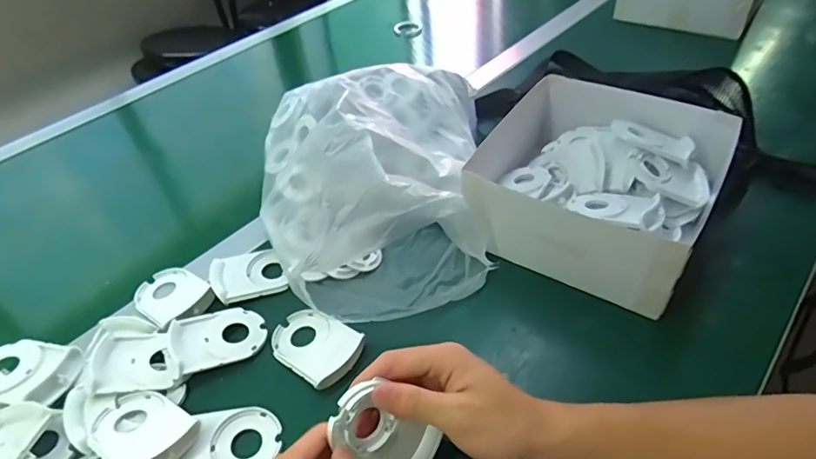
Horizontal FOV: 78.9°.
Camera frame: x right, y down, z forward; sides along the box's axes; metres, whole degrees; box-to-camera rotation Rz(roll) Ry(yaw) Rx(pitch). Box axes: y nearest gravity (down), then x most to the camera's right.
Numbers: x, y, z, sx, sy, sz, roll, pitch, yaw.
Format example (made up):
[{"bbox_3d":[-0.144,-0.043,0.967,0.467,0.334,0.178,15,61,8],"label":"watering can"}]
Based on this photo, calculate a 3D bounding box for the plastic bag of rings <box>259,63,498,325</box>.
[{"bbox_3d":[-0.035,-0.069,0.519,0.233,0.117,0.322,-4,44,2],"label":"plastic bag of rings"}]

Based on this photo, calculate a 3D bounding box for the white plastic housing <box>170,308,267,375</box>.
[{"bbox_3d":[-0.167,0.093,0.438,0.072,0.023,0.058,-20,46,-14],"label":"white plastic housing"}]

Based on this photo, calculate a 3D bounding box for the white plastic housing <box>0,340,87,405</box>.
[{"bbox_3d":[-0.328,0.120,0.423,0.088,0.015,0.056,4,45,10],"label":"white plastic housing"}]

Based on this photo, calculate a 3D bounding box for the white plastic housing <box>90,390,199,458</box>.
[{"bbox_3d":[-0.200,0.152,0.372,0.084,0.012,0.057,12,30,32],"label":"white plastic housing"}]

